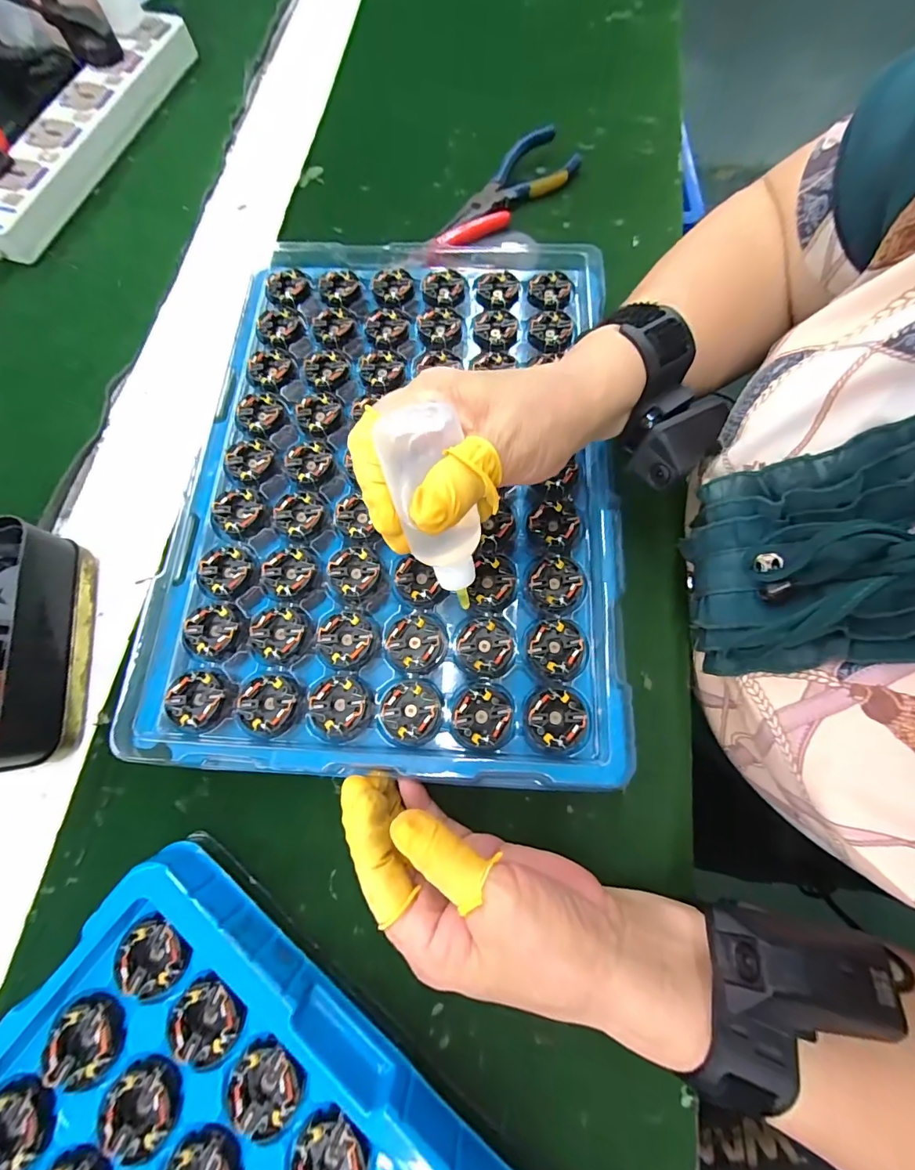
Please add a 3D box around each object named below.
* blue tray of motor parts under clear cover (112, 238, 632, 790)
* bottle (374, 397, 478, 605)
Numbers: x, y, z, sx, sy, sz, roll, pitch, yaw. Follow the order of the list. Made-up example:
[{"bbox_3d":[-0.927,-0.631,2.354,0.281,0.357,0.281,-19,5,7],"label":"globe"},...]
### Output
[{"bbox_3d":[-0.037,-0.077,0.287,0.272,0.030,0.364,2,70,2],"label":"blue tray of motor parts under clear cover"},{"bbox_3d":[-0.009,-0.033,0.207,0.034,0.093,0.028,-26,43,-8],"label":"bottle"}]

